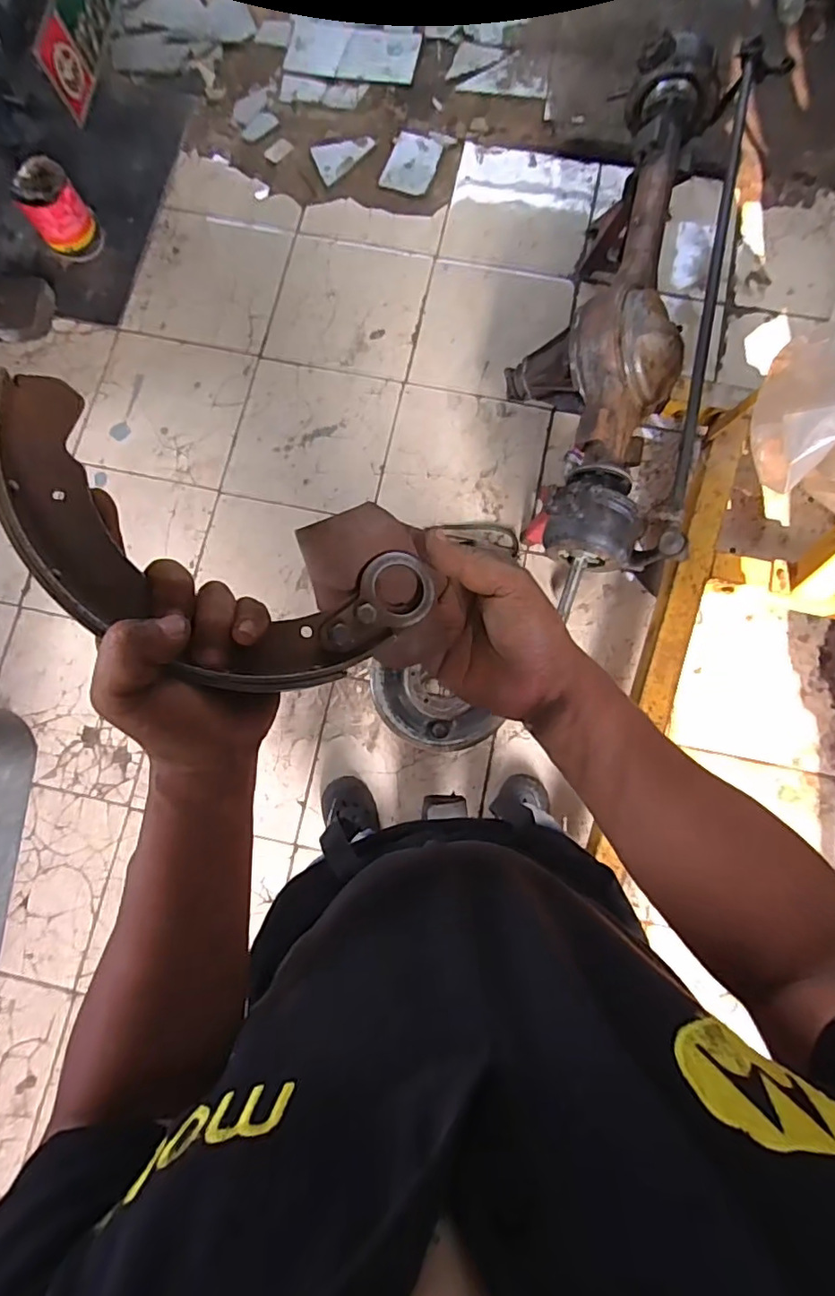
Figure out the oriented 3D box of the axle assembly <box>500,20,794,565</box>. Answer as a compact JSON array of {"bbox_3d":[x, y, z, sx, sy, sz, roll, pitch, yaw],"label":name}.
[{"bbox_3d":[0.453,-0.719,1.271,0.376,0.384,1.150,18,80,4],"label":"axle assembly"}]

